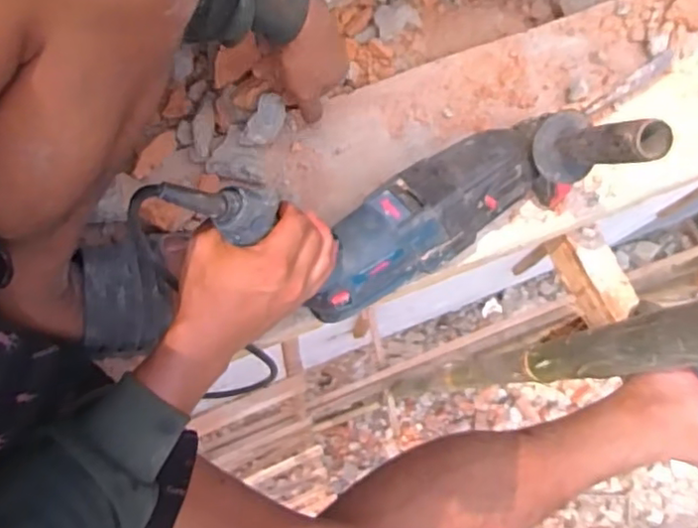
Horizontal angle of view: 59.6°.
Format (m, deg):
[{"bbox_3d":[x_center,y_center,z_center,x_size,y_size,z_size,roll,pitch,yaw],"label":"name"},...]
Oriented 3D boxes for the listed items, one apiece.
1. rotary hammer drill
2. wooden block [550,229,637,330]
[{"bbox_3d":[0.055,-0.047,0.522,0.355,0.226,0.099,-23,78,-7],"label":"rotary hammer drill"},{"bbox_3d":[0.292,0.016,0.726,0.052,0.051,0.113,-26,79,-7],"label":"wooden block"}]

